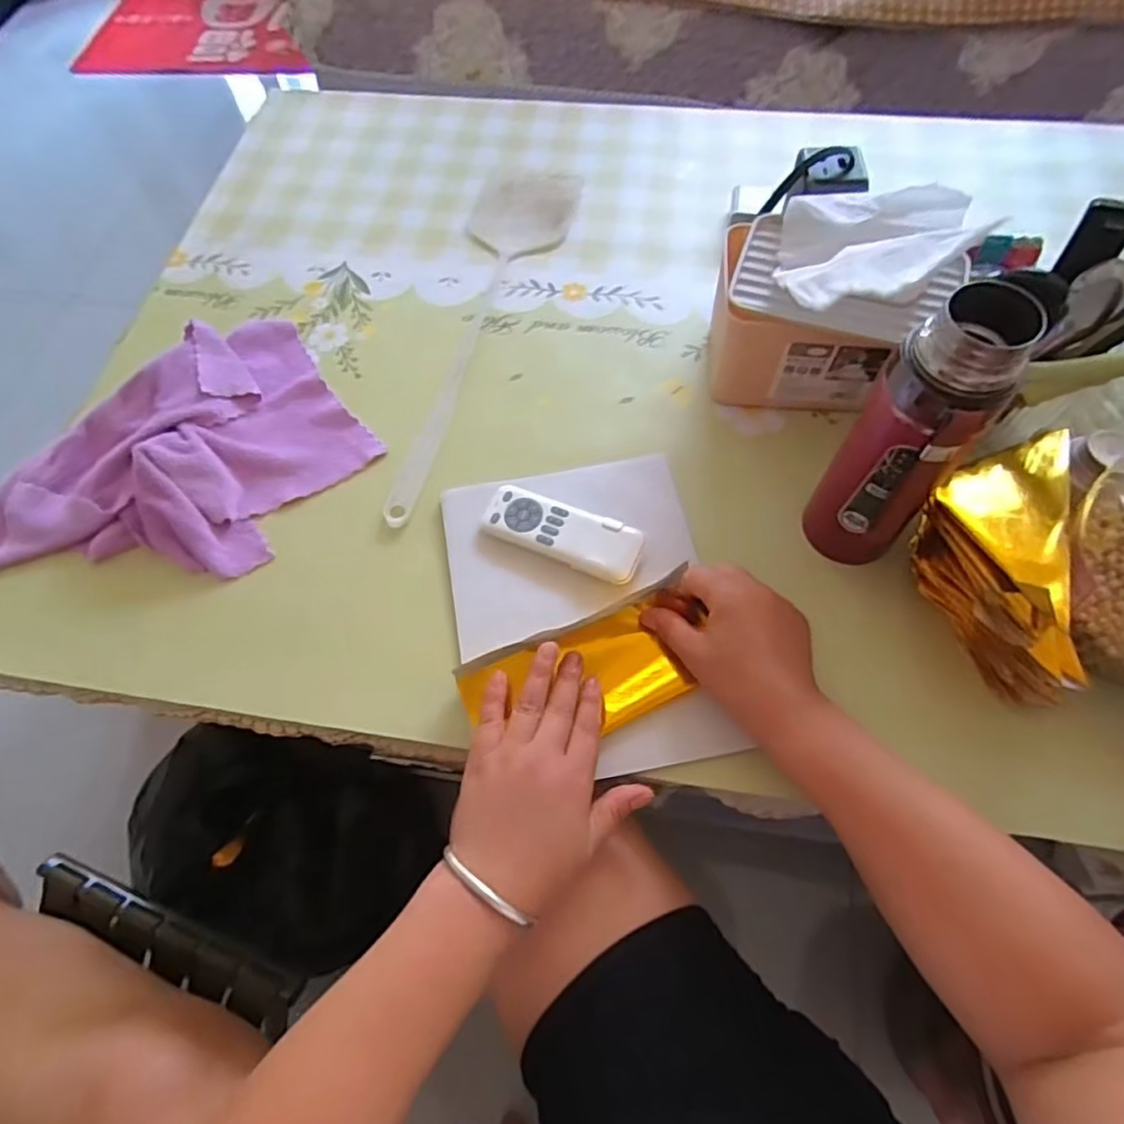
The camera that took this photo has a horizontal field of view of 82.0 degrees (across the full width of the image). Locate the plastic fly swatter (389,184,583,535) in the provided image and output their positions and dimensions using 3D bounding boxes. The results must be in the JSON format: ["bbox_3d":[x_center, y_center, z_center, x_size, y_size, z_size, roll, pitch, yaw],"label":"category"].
[{"bbox_3d":[-0.077,-0.233,0.627,0.105,0.007,0.454,10,65,8],"label":"plastic fly swatter"}]

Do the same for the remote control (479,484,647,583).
[{"bbox_3d":[0.000,-0.022,0.506,0.126,0.013,0.049,22,67,13],"label":"remote control"}]

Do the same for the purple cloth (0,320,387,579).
[{"bbox_3d":[-0.315,-0.086,0.540,0.204,0.048,0.292,38,72,19],"label":"purple cloth"}]

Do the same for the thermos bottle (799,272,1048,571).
[{"bbox_3d":[0.214,-0.071,0.407,0.067,0.203,0.060,36,72,19],"label":"thermos bottle"}]

